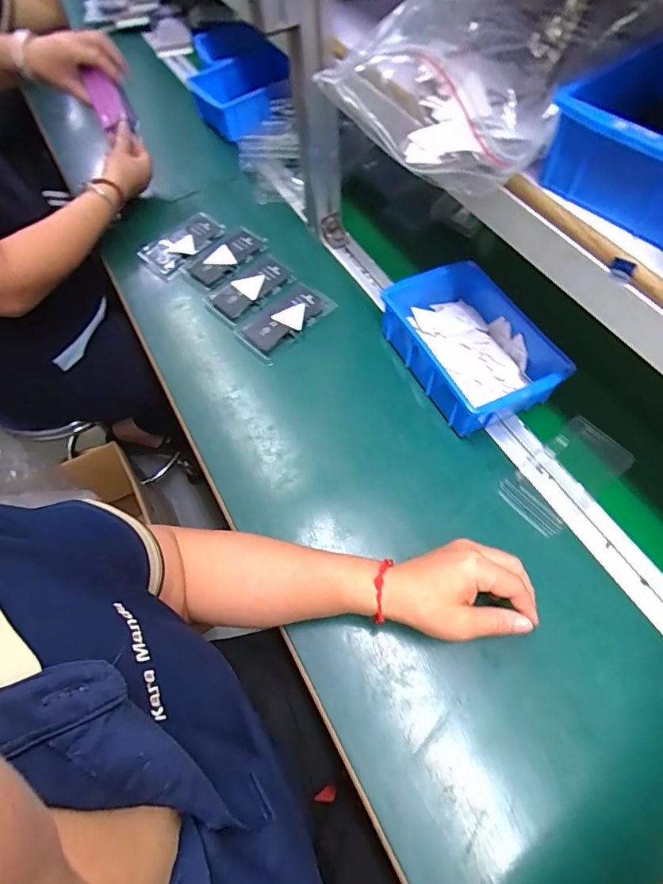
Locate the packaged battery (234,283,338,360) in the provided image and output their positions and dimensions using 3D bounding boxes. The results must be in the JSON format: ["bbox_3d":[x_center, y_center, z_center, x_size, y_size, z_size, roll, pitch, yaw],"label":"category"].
[{"bbox_3d":[-0.062,-0.165,0.607,0.122,0.009,0.065,-39,67,-18],"label":"packaged battery"}]

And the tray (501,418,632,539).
[{"bbox_3d":[0.249,0.035,0.483,0.136,0.021,0.071,-35,65,-16],"label":"tray"}]

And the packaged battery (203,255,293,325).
[{"bbox_3d":[-0.113,-0.219,0.640,0.124,0.010,0.070,-39,67,-18],"label":"packaged battery"}]

